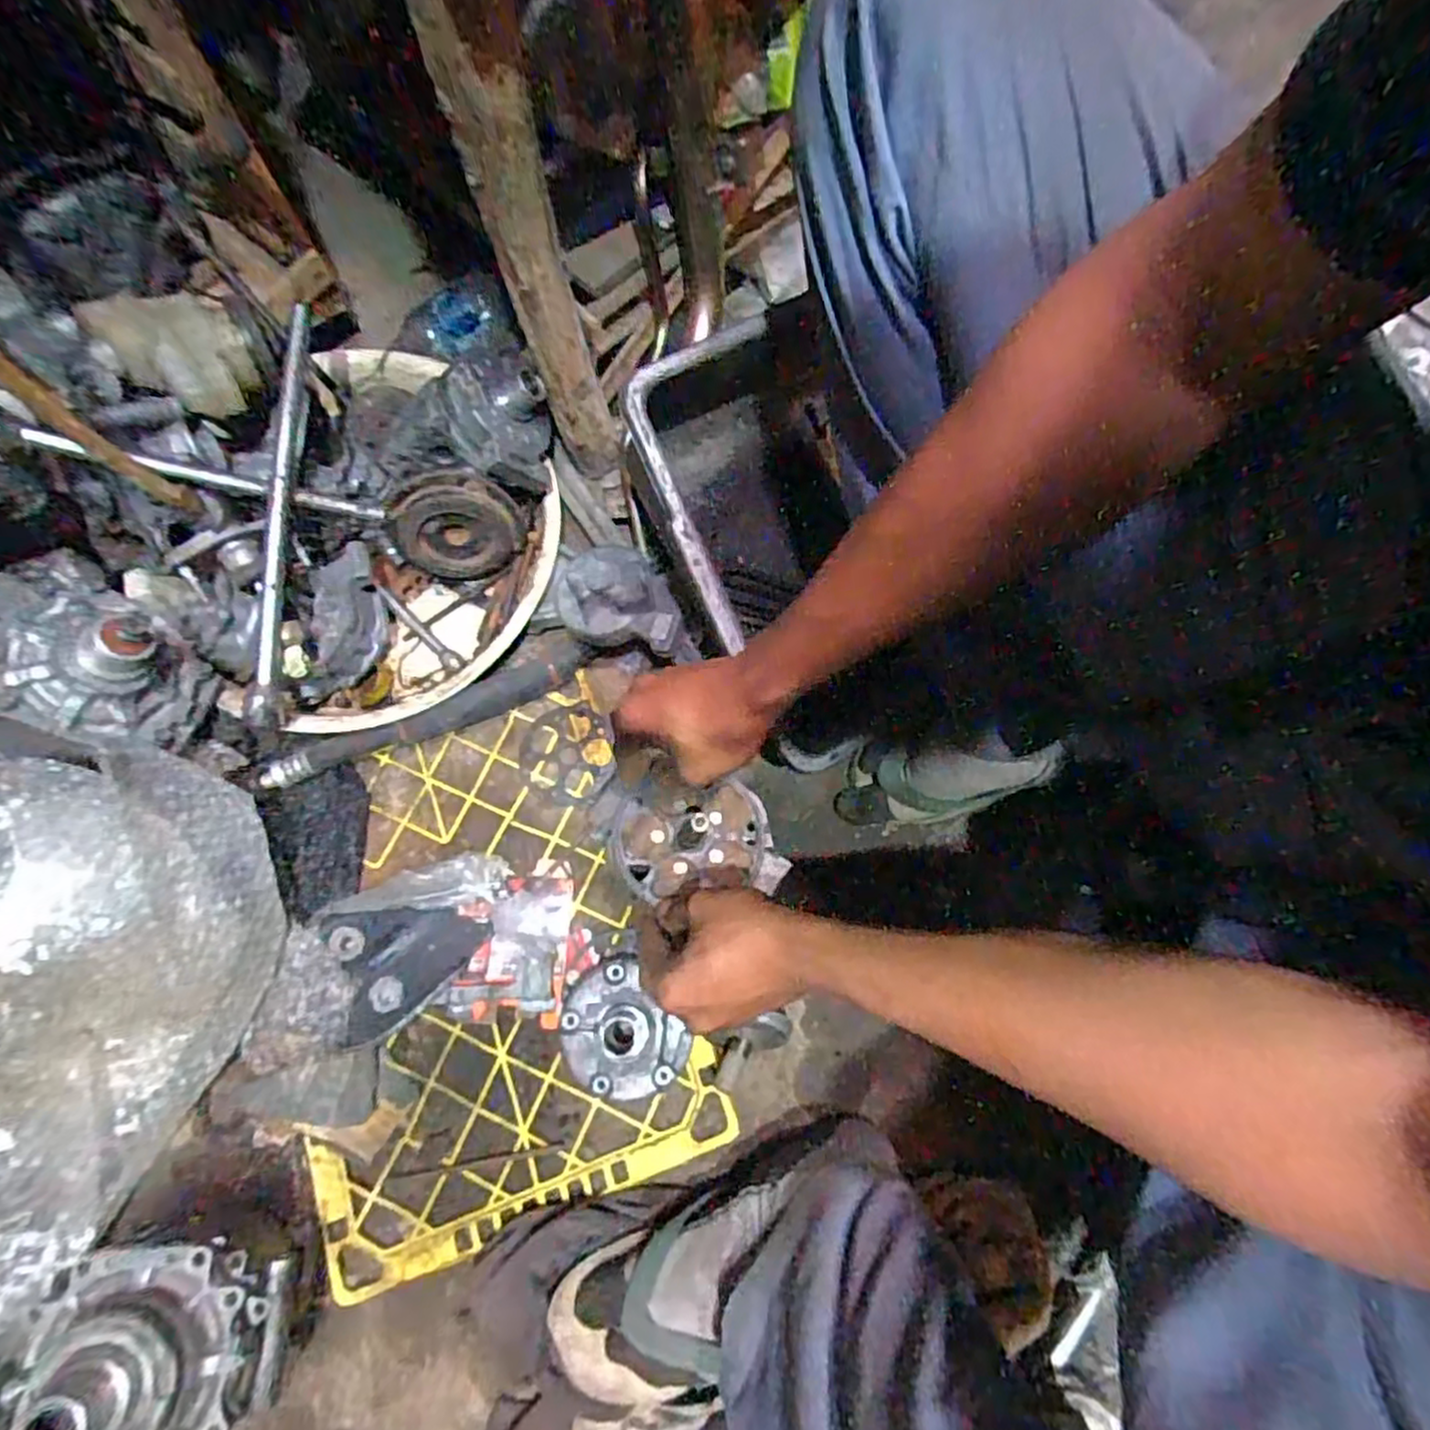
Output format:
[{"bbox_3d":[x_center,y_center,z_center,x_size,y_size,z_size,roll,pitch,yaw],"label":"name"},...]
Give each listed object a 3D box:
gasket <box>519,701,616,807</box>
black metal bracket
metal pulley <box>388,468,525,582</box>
[{"bbox_3d":[-0.135,0.036,0.656,0.083,0.005,0.090,0,73,-1],"label":"gasket"},{"bbox_3d":[-0.251,0.196,0.598,0.118,0.029,0.100,-23,75,-8],"label":"black metal bracket"},{"bbox_3d":[-0.231,-0.172,0.647,0.111,0.107,0.032,-13,55,-1],"label":"metal pulley"}]

